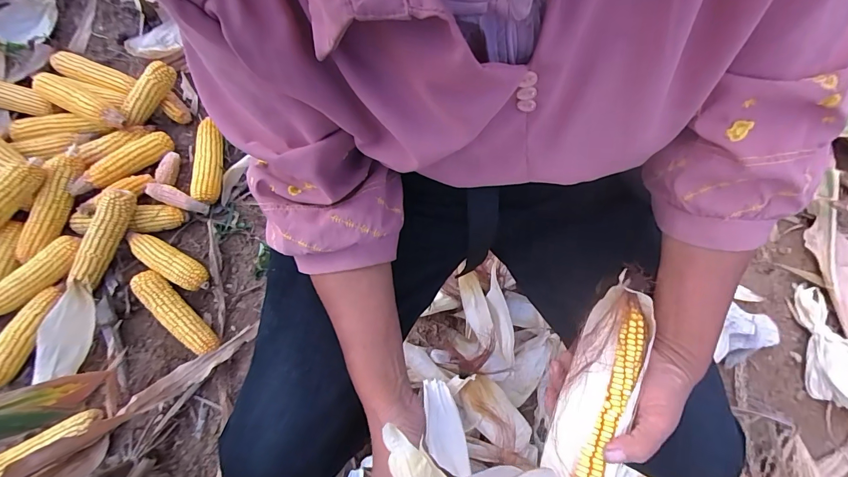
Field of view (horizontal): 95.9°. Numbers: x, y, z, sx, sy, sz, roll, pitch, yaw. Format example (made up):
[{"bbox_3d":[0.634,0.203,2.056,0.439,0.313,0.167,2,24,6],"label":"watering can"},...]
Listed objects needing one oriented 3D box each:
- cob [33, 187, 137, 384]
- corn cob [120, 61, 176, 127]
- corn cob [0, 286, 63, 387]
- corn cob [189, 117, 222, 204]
[{"bbox_3d":[-0.627,0.084,0.688,0.071,0.099,0.361,7,74,4],"label":"cob"},{"bbox_3d":[-0.589,-0.311,0.817,0.054,0.059,0.146,40,96,12],"label":"corn cob"},{"bbox_3d":[-0.742,0.178,0.699,0.056,0.054,0.200,24,76,8],"label":"corn cob"},{"bbox_3d":[-0.463,-0.164,0.825,0.048,0.044,0.194,-8,74,0],"label":"corn cob"}]

